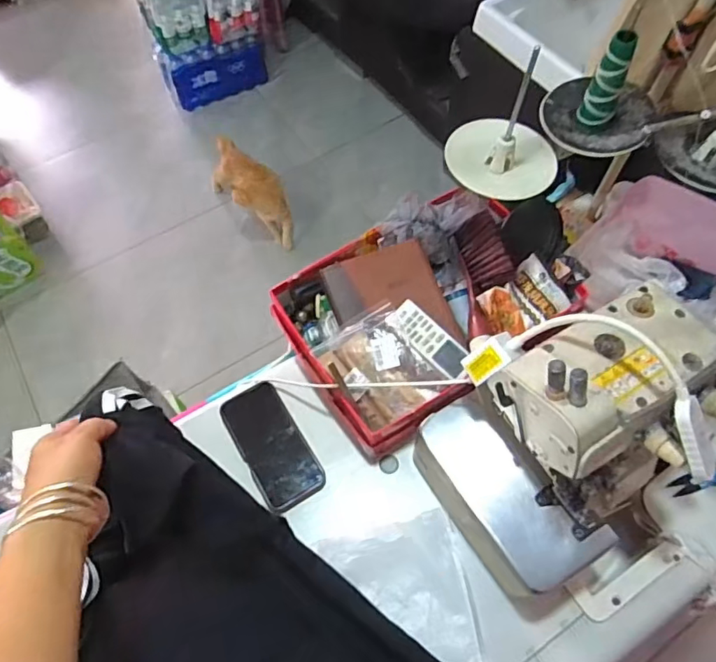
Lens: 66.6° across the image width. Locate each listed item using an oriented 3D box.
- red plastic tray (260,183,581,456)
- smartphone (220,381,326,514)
[{"bbox_3d":[0.089,-0.043,0.761,0.367,0.105,0.272,-34,65,-15],"label":"red plastic tray"},{"bbox_3d":[-0.115,0.148,0.721,0.080,0.016,0.172,-29,63,-13],"label":"smartphone"}]

